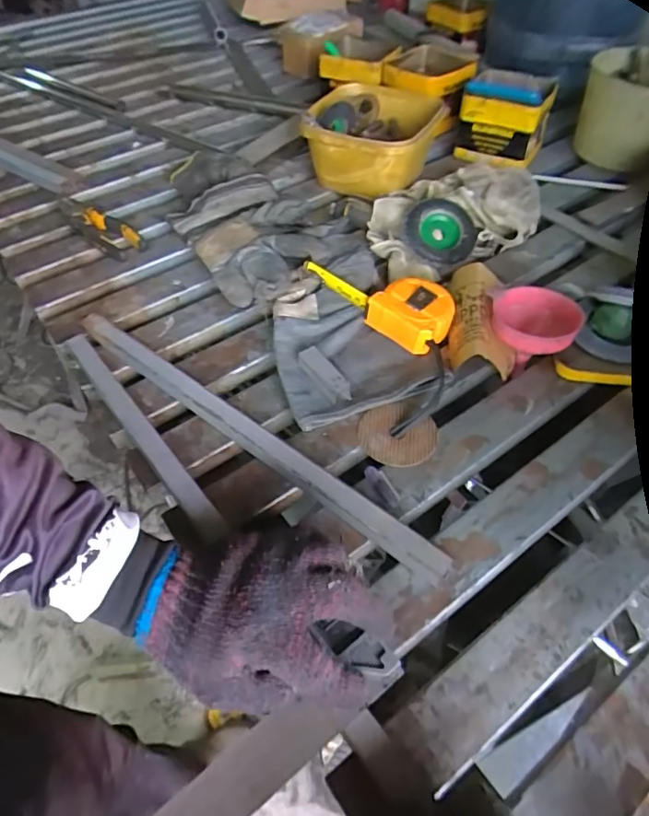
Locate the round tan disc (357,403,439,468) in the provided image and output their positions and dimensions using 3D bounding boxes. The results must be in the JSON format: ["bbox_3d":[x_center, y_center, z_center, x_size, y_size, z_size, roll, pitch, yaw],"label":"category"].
[{"bbox_3d":[0.069,0.025,0.491,0.071,0.006,0.067,0,54,0],"label":"round tan disc"}]

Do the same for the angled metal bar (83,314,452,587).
[{"bbox_3d":[-0.079,0.021,0.487,0.441,0.023,0.023,32,59,24],"label":"angled metal bar"}]

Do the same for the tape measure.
[{"bbox_3d":[0.069,-0.120,0.584,0.152,0.040,0.076,32,58,24],"label":"tape measure"}]

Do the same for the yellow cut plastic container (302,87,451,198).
[{"bbox_3d":[0.069,-0.390,0.765,0.176,0.080,0.179,16,53,13],"label":"yellow cut plastic container"}]

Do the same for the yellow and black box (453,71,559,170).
[{"bbox_3d":[0.273,-0.437,0.801,0.117,0.098,0.115,18,54,15],"label":"yellow and black box"}]

